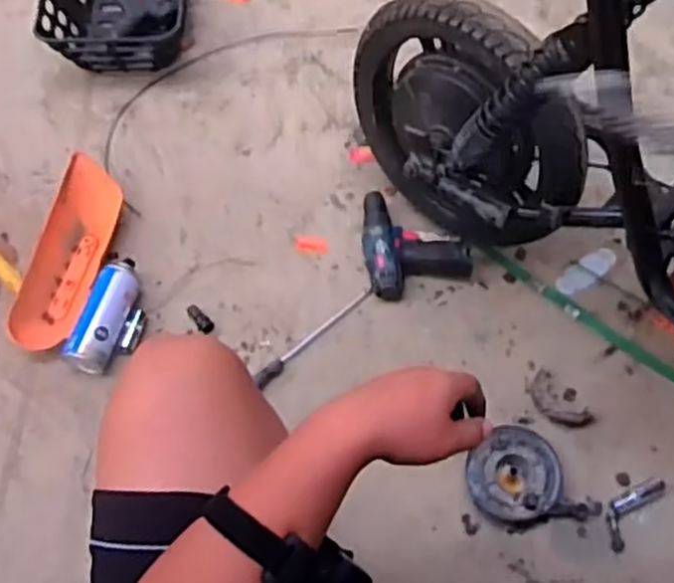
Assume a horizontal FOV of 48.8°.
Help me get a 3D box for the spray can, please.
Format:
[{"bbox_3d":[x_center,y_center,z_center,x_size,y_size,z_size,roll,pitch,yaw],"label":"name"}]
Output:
[{"bbox_3d":[-0.347,0.031,1.134,0.070,0.058,0.187,13,64,9],"label":"spray can"}]

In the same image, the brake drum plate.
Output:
[{"bbox_3d":[0.265,0.251,1.022,0.172,0.045,0.130,-6,61,-2],"label":"brake drum plate"}]

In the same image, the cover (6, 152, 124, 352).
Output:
[{"bbox_3d":[-0.433,-0.064,1.194,0.109,0.052,0.335,9,61,7],"label":"cover"}]

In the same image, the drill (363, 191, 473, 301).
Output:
[{"bbox_3d":[0.117,-0.086,1.198,0.161,0.053,0.190,-13,61,-6],"label":"drill"}]

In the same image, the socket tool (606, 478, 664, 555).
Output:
[{"bbox_3d":[0.397,0.294,1.008,0.042,0.016,0.113,37,68,20],"label":"socket tool"}]

